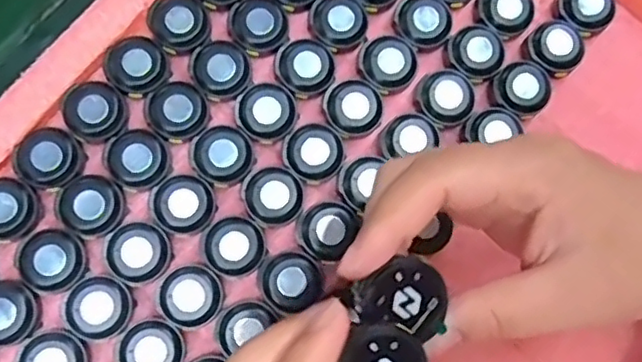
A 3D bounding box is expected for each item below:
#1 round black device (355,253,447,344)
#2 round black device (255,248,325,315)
[{"bbox_3d":[0.027,0.037,0.202,0.028,0.007,0.024,17,78,3],"label":"round black device"},{"bbox_3d":[-0.015,0.047,0.298,0.028,0.009,0.028,-41,83,-11],"label":"round black device"}]

